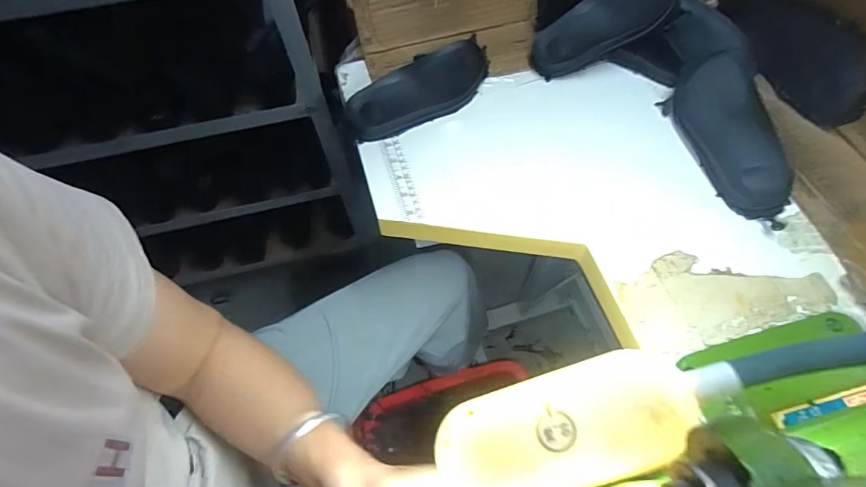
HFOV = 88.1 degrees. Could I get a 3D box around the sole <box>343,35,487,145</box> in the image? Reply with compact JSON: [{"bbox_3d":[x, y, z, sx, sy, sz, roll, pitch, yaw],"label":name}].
[{"bbox_3d":[-0.015,-0.195,0.570,0.207,0.030,0.089,-37,67,-15],"label":"sole"}]

